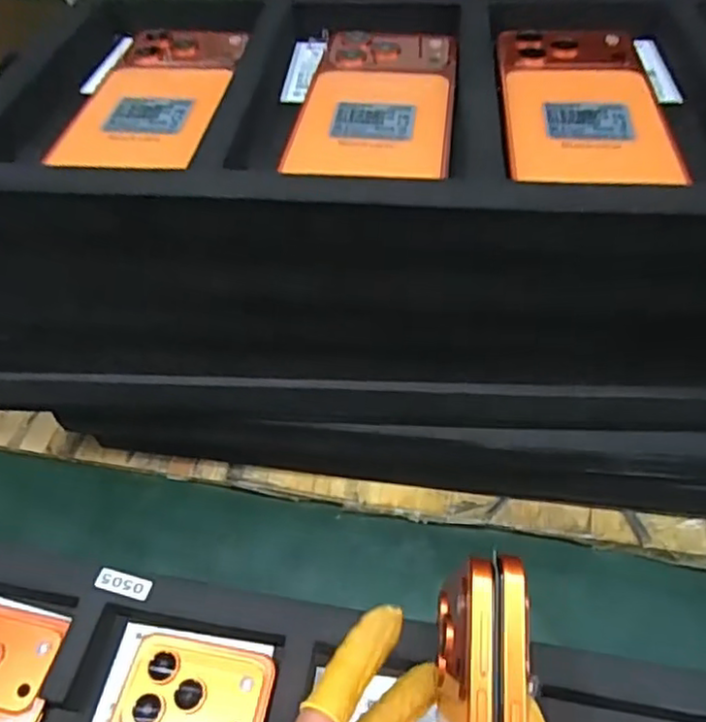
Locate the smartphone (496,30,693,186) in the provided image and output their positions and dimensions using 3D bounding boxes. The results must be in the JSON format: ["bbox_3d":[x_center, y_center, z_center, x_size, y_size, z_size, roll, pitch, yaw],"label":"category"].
[{"bbox_3d":[0.112,-0.131,0.318,0.075,0.007,0.141,5,49,2],"label":"smartphone"}]

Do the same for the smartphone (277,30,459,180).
[{"bbox_3d":[0.014,-0.135,0.326,0.074,0.009,0.137,7,50,4],"label":"smartphone"}]

